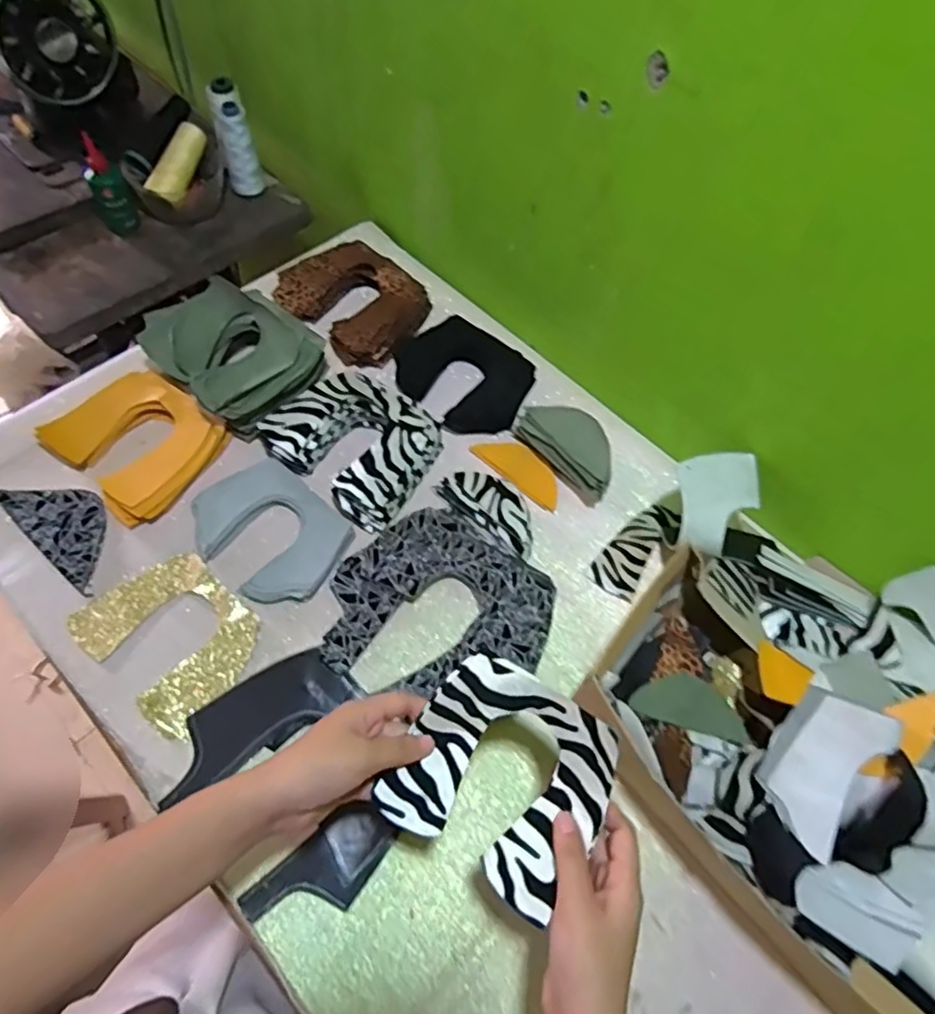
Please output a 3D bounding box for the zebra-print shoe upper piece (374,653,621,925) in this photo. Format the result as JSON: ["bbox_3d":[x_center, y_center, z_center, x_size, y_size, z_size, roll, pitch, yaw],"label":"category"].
[{"bbox_3d":[0.024,0.174,0.418,0.129,0.031,0.125,29,68,12],"label":"zebra-print shoe upper piece"}]

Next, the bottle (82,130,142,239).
[{"bbox_3d":[-0.454,-0.400,0.802,0.046,0.121,0.043,-31,68,-18],"label":"bottle"}]

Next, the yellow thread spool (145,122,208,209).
[{"bbox_3d":[-0.376,-0.448,0.822,0.035,0.037,0.104,26,88,11],"label":"yellow thread spool"}]

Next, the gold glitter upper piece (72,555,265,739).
[{"bbox_3d":[-0.273,0.115,0.582,0.154,0.013,0.122,38,69,14],"label":"gold glitter upper piece"}]

